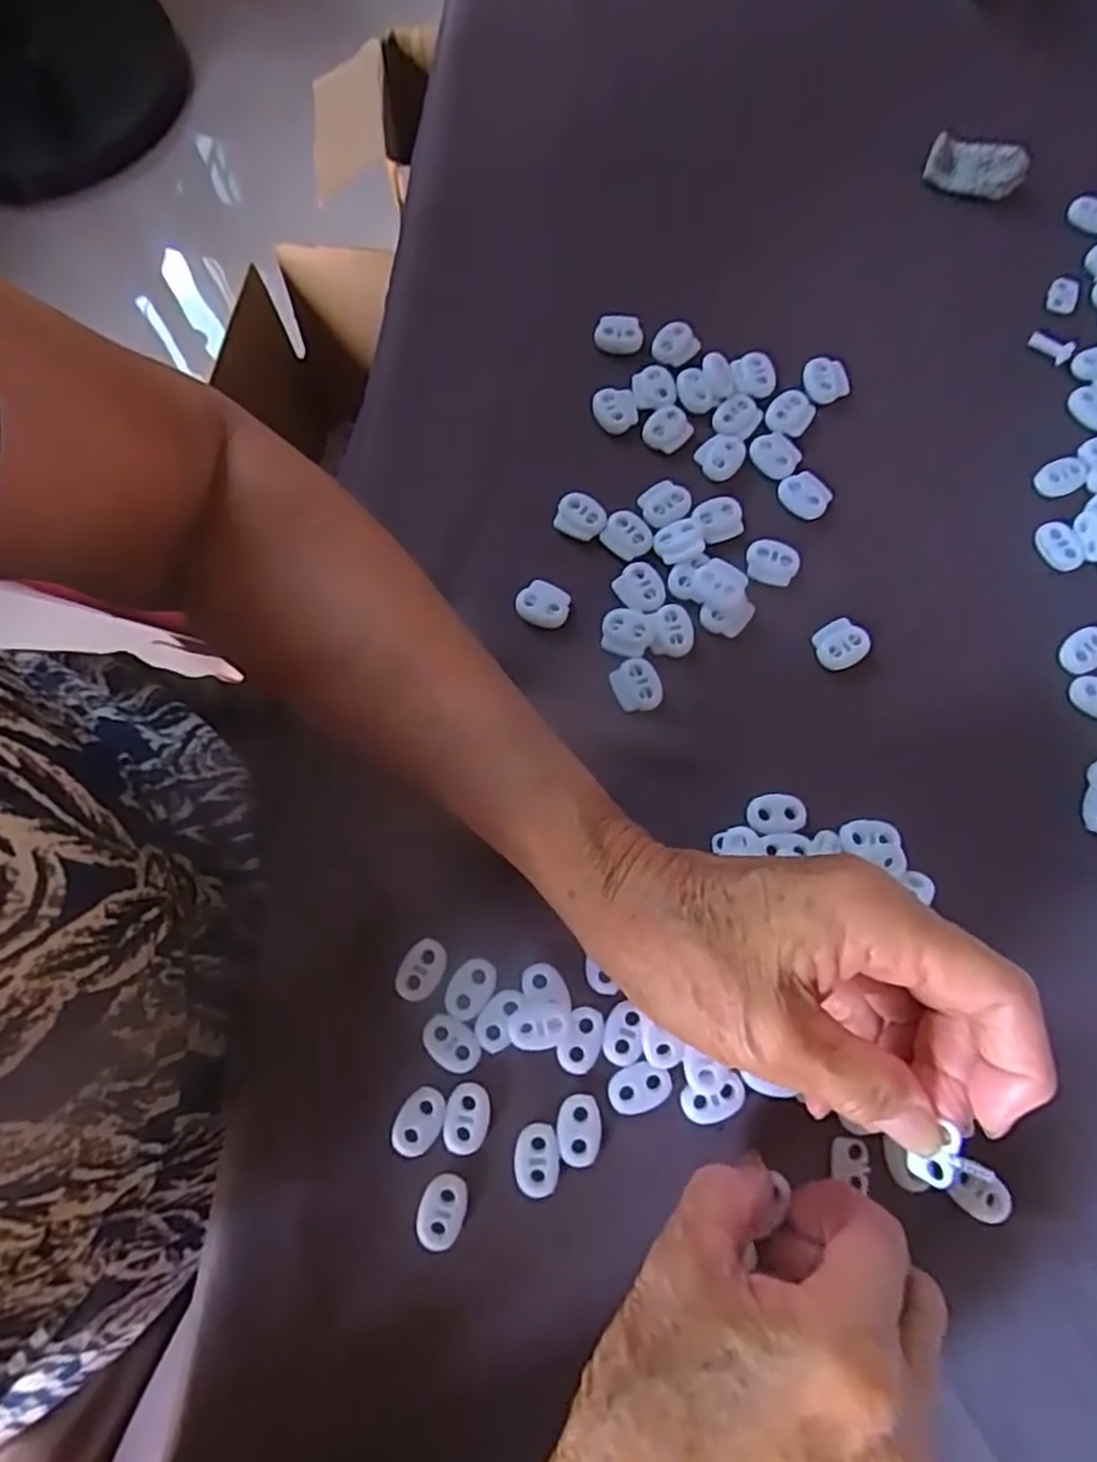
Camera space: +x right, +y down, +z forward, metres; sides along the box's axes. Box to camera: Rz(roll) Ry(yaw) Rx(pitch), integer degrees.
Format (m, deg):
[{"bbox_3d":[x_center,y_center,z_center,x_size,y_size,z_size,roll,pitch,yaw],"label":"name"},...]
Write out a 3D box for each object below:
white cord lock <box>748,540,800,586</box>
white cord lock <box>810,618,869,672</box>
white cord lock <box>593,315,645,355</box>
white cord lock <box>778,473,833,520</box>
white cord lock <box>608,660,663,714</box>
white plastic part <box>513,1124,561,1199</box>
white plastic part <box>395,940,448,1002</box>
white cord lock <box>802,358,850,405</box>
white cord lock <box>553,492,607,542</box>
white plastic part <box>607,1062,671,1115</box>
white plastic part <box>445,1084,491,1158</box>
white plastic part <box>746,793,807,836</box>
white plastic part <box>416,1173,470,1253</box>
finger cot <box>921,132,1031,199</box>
[{"bbox_3d":[0.096,-0.073,0.327,0.022,0.006,0.018,16,75,5],"label":"white cord lock"},{"bbox_3d":[0.122,-0.036,0.317,0.022,0.005,0.020,-34,76,-8],"label":"white cord lock"},{"bbox_3d":[0.033,-0.188,0.361,0.022,0.012,0.012,4,74,2],"label":"white cord lock"},{"bbox_3d":[0.113,-0.105,0.337,0.018,0.004,0.022,-38,77,-9],"label":"white cord lock"},{"bbox_3d":[0.036,-0.019,0.311,0.019,0.004,0.021,-17,75,-4],"label":"white cord lock"},{"bbox_3d":[-0.004,0.149,0.264,0.015,0.004,0.022,1,74,1],"label":"white plastic part"},{"bbox_3d":[-0.047,0.089,0.282,0.015,0.004,0.022,26,76,8],"label":"white plastic part"},{"bbox_3d":[0.128,-0.162,0.350,0.021,0.004,0.019,-6,74,-1],"label":"white cord lock"},{"bbox_3d":[0.014,-0.094,0.332,0.021,0.004,0.017,25,76,8],"label":"white cord lock"},{"bbox_3d":[0.033,0.126,0.269,0.022,0.004,0.015,-18,75,-4],"label":"white plastic part"},{"bbox_3d":[-0.029,0.136,0.267,0.015,0.004,0.023,7,74,3],"label":"white plastic part"},{"bbox_3d":[0.089,0.032,0.296,0.022,0.004,0.015,-7,74,-1],"label":"white plastic part"},{"bbox_3d":[-0.036,0.164,0.259,0.016,0.004,0.023,13,75,5],"label":"white plastic part"},{"bbox_3d":[0.216,-0.285,0.384,0.047,0.015,0.023,29,76,9],"label":"finger cot"}]

